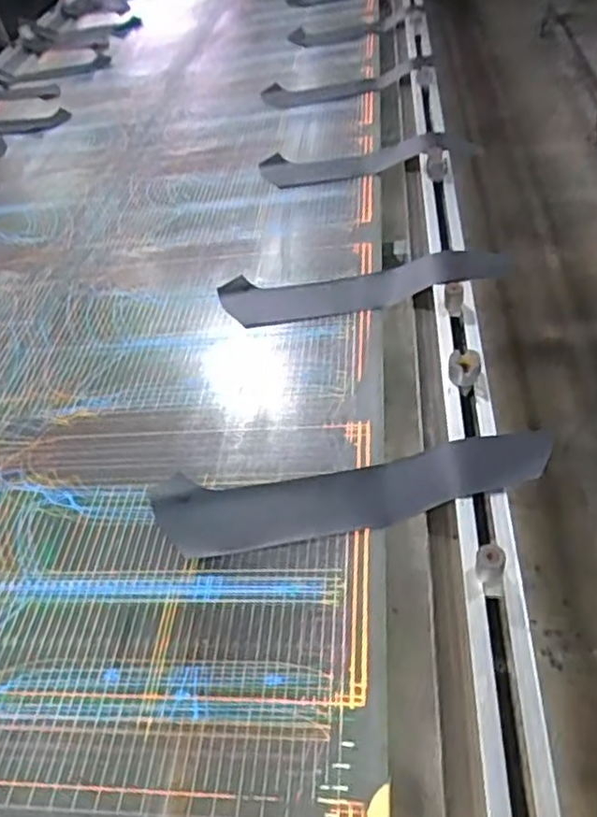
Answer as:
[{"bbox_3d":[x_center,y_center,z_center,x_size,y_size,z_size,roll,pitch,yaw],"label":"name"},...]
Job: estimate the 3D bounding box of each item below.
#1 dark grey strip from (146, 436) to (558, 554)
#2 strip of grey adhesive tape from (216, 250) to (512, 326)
[{"bbox_3d":[0.046,0.084,0.686,0.409,0.071,0.094,-5,44,2],"label":"dark grey strip"},{"bbox_3d":[0.085,-0.178,0.942,0.425,0.065,0.103,-1,46,9],"label":"strip of grey adhesive tape"}]

